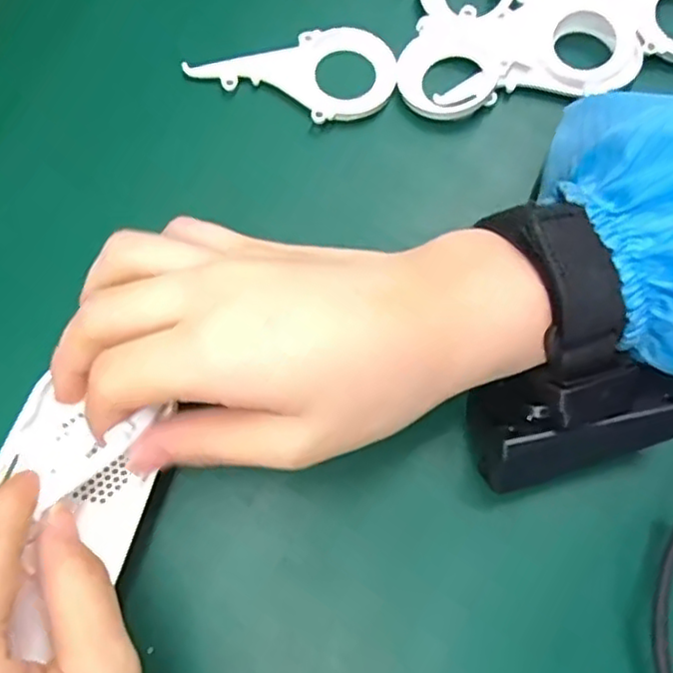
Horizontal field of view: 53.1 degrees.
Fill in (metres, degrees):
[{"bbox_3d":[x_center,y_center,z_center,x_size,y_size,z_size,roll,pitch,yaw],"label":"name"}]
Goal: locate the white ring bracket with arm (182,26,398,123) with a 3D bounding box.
[{"bbox_3d":[-0.018,-0.124,0.306,0.088,0.011,0.045,19,74,6],"label":"white ring bracket with arm"}]

